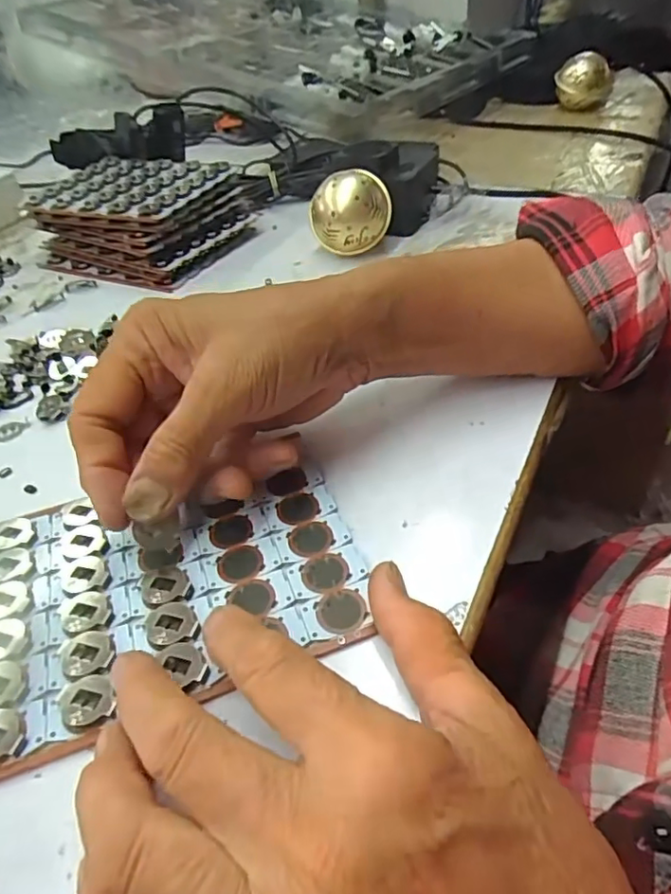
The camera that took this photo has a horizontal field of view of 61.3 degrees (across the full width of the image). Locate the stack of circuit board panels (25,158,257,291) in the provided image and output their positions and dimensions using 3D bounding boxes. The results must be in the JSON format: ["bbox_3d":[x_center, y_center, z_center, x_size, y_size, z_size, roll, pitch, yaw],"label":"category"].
[{"bbox_3d":[-0.159,-0.188,0.464,0.148,0.052,0.114,15,47,22],"label":"stack of circuit board panels"}]

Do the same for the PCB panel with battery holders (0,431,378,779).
[{"bbox_3d":[-0.067,0.050,0.226,0.147,0.005,0.109,-17,44,-11],"label":"PCB panel with battery holders"}]

